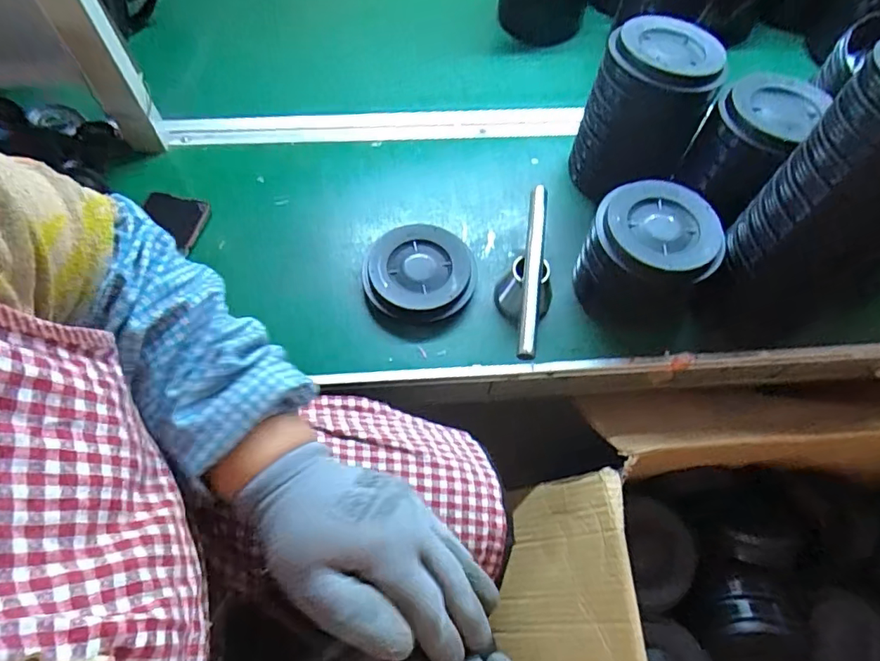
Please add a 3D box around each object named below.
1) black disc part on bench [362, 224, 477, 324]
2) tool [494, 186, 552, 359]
[{"bbox_3d":[-0.021,-0.060,0.575,0.116,0.029,0.113,1,62,-1],"label":"black disc part on bench"},{"bbox_3d":[0.088,-0.052,0.553,0.048,0.073,0.199,10,62,3],"label":"tool"}]

